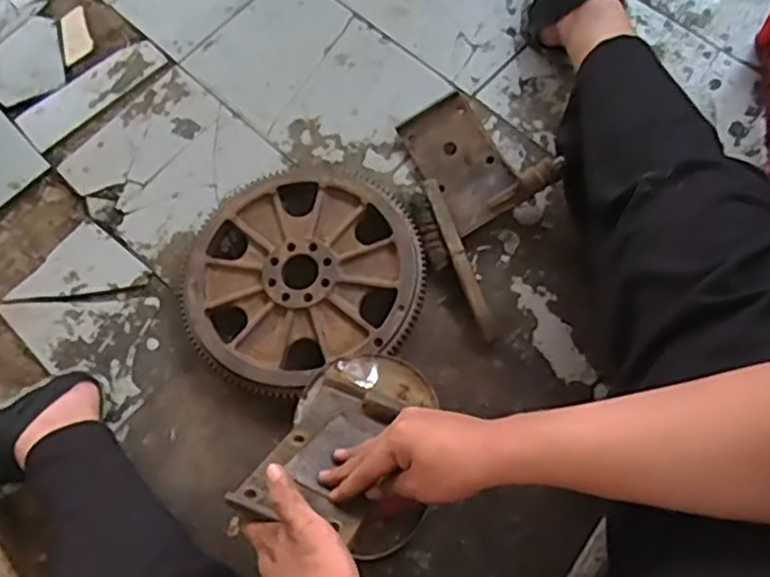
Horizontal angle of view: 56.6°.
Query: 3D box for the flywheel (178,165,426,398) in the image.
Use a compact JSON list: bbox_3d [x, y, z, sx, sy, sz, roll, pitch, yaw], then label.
[{"bbox_3d":[-0.115,-0.020,0.961,0.314,0.062,0.295,-2,69,5],"label":"flywheel"}]

